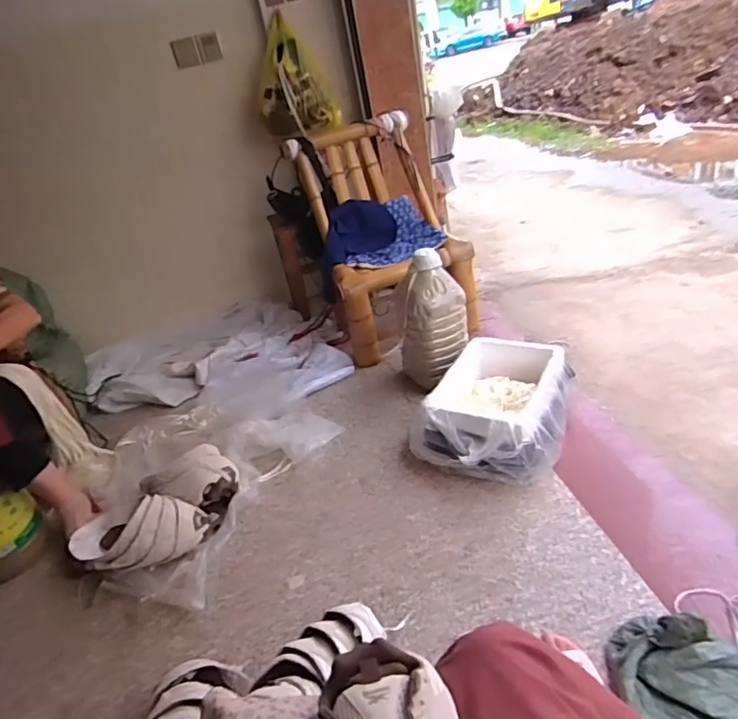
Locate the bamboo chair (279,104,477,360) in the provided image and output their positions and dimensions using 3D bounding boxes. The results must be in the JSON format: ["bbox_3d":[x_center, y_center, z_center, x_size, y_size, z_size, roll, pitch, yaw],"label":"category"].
[{"bbox_3d":[0.049,-0.420,1.821,0.475,0.662,0.533,-22,31,-17],"label":"bamboo chair"}]

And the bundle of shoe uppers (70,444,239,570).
[{"bbox_3d":[-0.497,0.351,1.252,0.384,0.118,0.240,-28,34,-24],"label":"bundle of shoe uppers"}]

